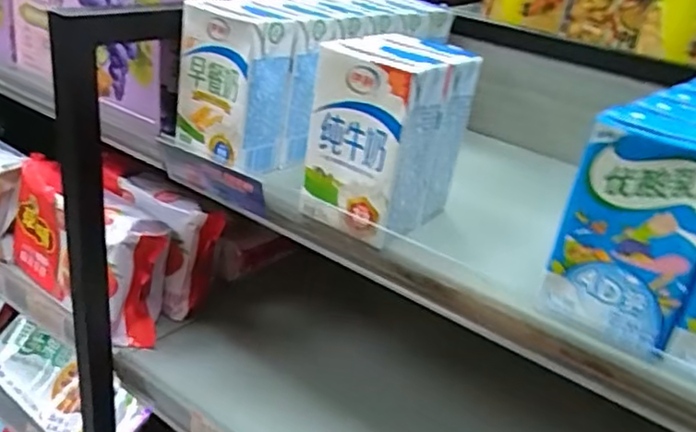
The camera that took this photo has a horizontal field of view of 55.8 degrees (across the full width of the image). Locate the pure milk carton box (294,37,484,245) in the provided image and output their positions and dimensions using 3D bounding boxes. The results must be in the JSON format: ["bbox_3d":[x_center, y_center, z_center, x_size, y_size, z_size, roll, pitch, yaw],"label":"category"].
[{"bbox_3d":[0.024,-0.051,0.408,0.072,0.109,0.083,21,30,24],"label":"pure milk carton box"}]

